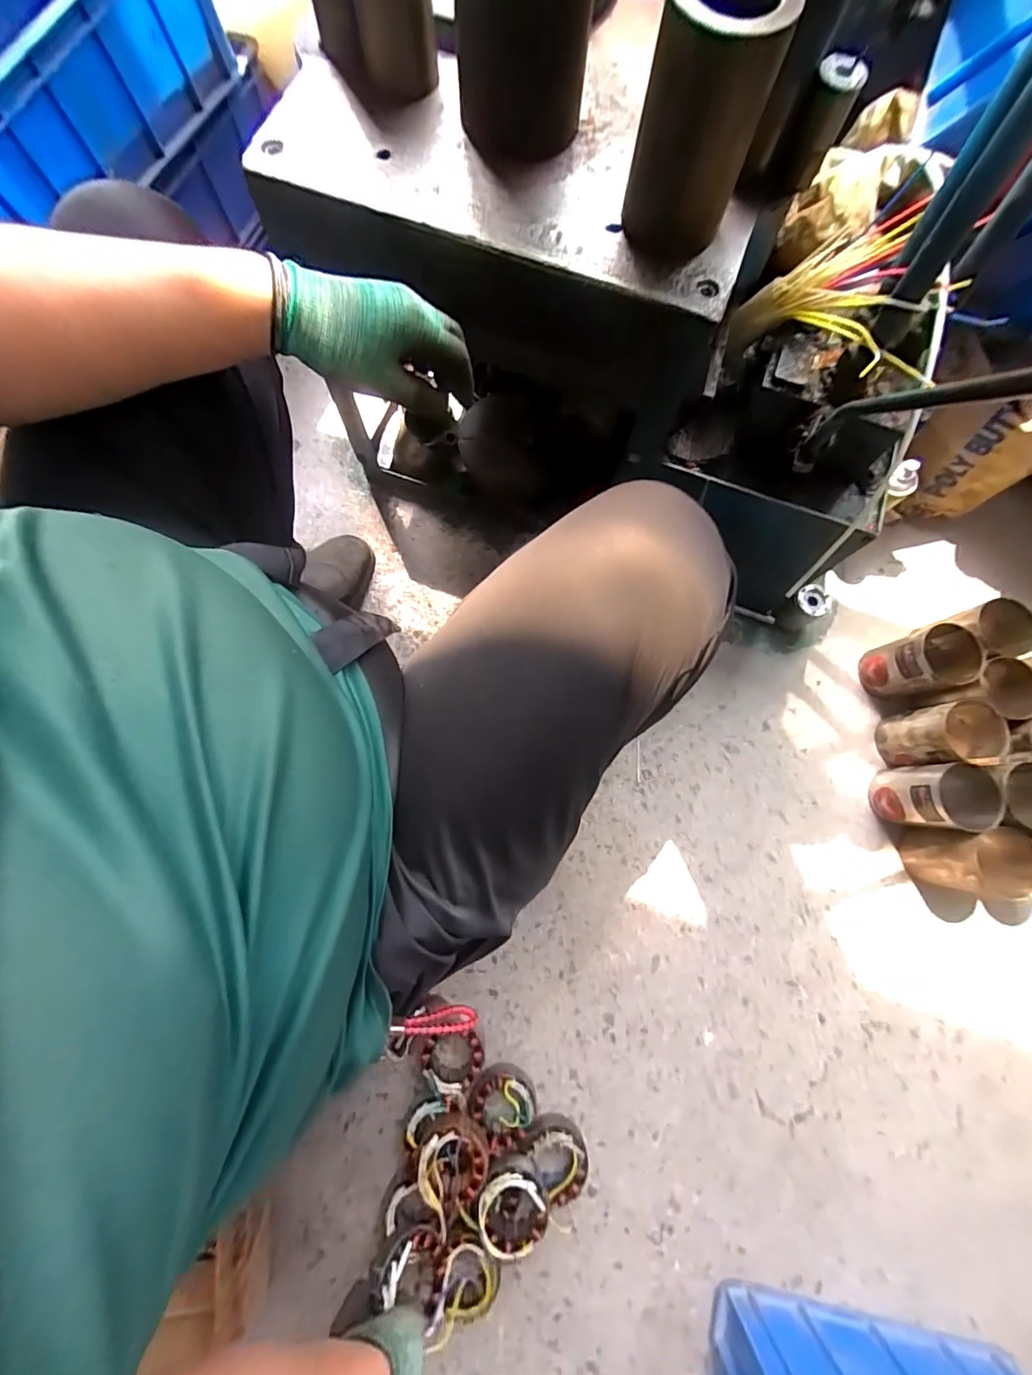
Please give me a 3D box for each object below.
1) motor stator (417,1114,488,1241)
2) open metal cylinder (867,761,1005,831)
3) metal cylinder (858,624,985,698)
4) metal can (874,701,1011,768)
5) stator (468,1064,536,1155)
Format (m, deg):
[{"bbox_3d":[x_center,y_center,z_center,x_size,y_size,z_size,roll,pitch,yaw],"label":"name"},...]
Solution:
[{"bbox_3d":[-0.079,0.586,0.611,0.085,0.061,0.089,0,78,-2],"label":"motor stator"},{"bbox_3d":[0.608,0.162,0.721,0.087,0.126,0.093,1,78,-1],"label":"open metal cylinder"},{"bbox_3d":[0.624,-0.036,0.764,0.092,0.121,0.091,-14,79,-4],"label":"metal cylinder"},{"bbox_3d":[0.639,0.074,0.742,0.103,0.121,0.097,-6,78,-3],"label":"metal can"},{"bbox_3d":[-0.016,0.555,0.657,0.078,0.052,0.085,0,78,-2],"label":"stator"}]

